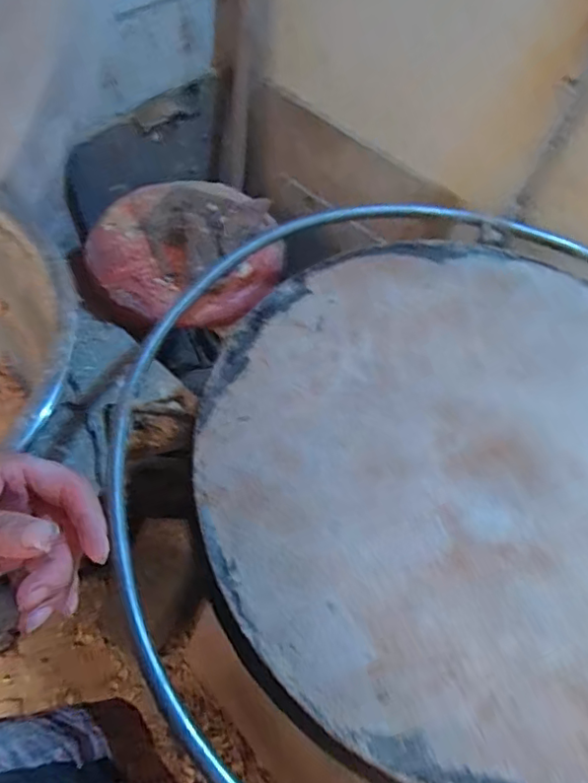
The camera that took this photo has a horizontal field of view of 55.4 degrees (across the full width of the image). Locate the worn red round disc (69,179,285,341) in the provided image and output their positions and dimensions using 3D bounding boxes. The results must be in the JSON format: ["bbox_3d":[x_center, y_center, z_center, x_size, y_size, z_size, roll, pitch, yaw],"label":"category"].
[{"bbox_3d":[-0.202,-0.243,0.942,0.320,0.100,0.307,3,56,-4],"label":"worn red round disc"}]

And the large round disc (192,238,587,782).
[{"bbox_3d":[0.218,0.062,0.619,0.592,0.030,0.641,2,57,-3],"label":"large round disc"}]

